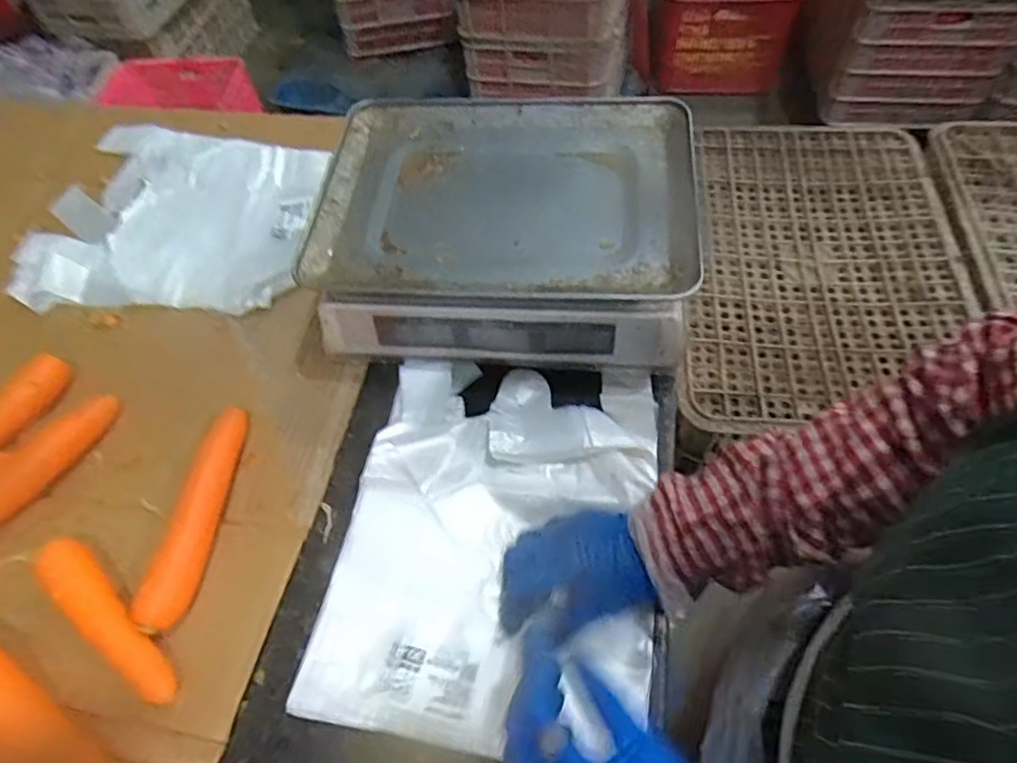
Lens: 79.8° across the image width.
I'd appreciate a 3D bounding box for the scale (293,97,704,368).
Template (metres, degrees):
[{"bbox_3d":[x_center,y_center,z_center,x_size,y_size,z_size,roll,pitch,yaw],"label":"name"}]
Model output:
[{"bbox_3d":[0.001,-0.138,0.562,0.314,0.114,0.227,3,58,7],"label":"scale"}]

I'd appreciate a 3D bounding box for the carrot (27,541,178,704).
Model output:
[{"bbox_3d":[-0.284,0.167,0.434,0.149,0.035,0.031,33,66,23],"label":"carrot"}]

